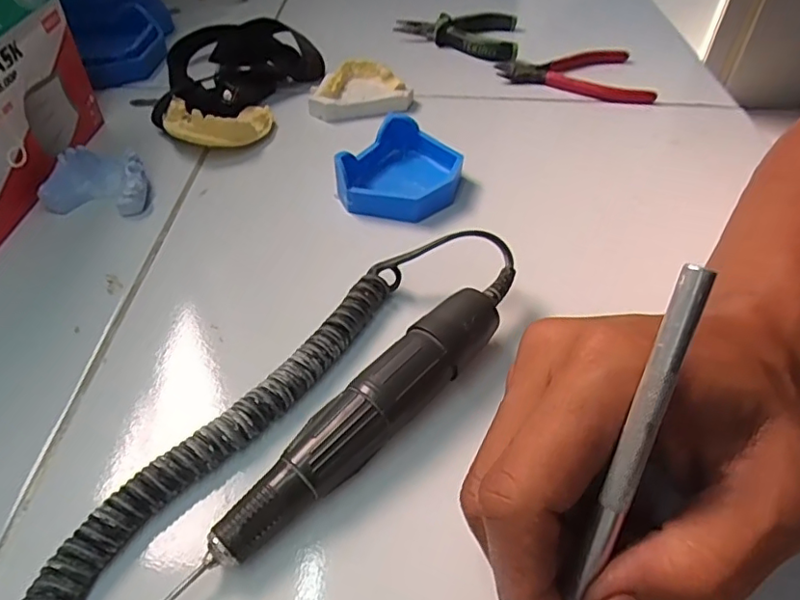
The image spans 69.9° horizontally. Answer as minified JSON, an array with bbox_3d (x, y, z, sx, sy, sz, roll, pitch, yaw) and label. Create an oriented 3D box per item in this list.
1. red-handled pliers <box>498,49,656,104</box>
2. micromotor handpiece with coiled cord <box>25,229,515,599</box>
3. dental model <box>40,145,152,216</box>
[{"bbox_3d":[0.154,-0.203,0.498,0.127,0.012,0.091,12,45,11],"label":"red-handled pliers"},{"bbox_3d":[-0.059,0.066,0.198,0.066,0.029,0.318,28,50,25],"label":"micromotor handpiece with coiled cord"},{"bbox_3d":[-0.177,-0.070,0.340,0.056,0.024,0.039,-1,44,-2],"label":"dental model"}]

